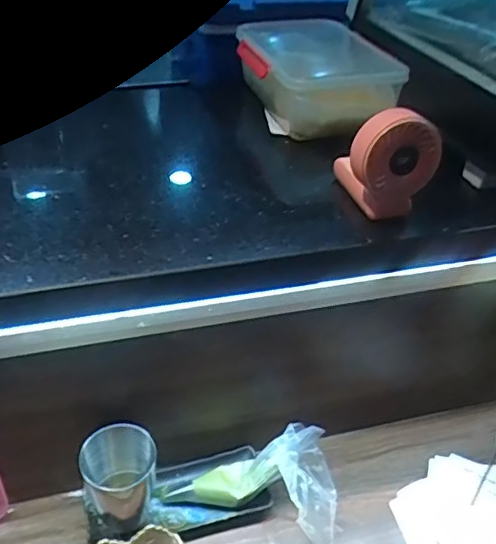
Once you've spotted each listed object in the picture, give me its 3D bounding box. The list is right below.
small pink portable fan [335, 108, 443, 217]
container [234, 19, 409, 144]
[{"bbox_3d":[0.140,-0.118,0.578,0.088,0.107,0.091,0,38,-2],"label":"small pink portable fan"},{"bbox_3d":[0.096,-0.262,0.778,0.182,0.085,0.221,-11,40,-16],"label":"container"}]

